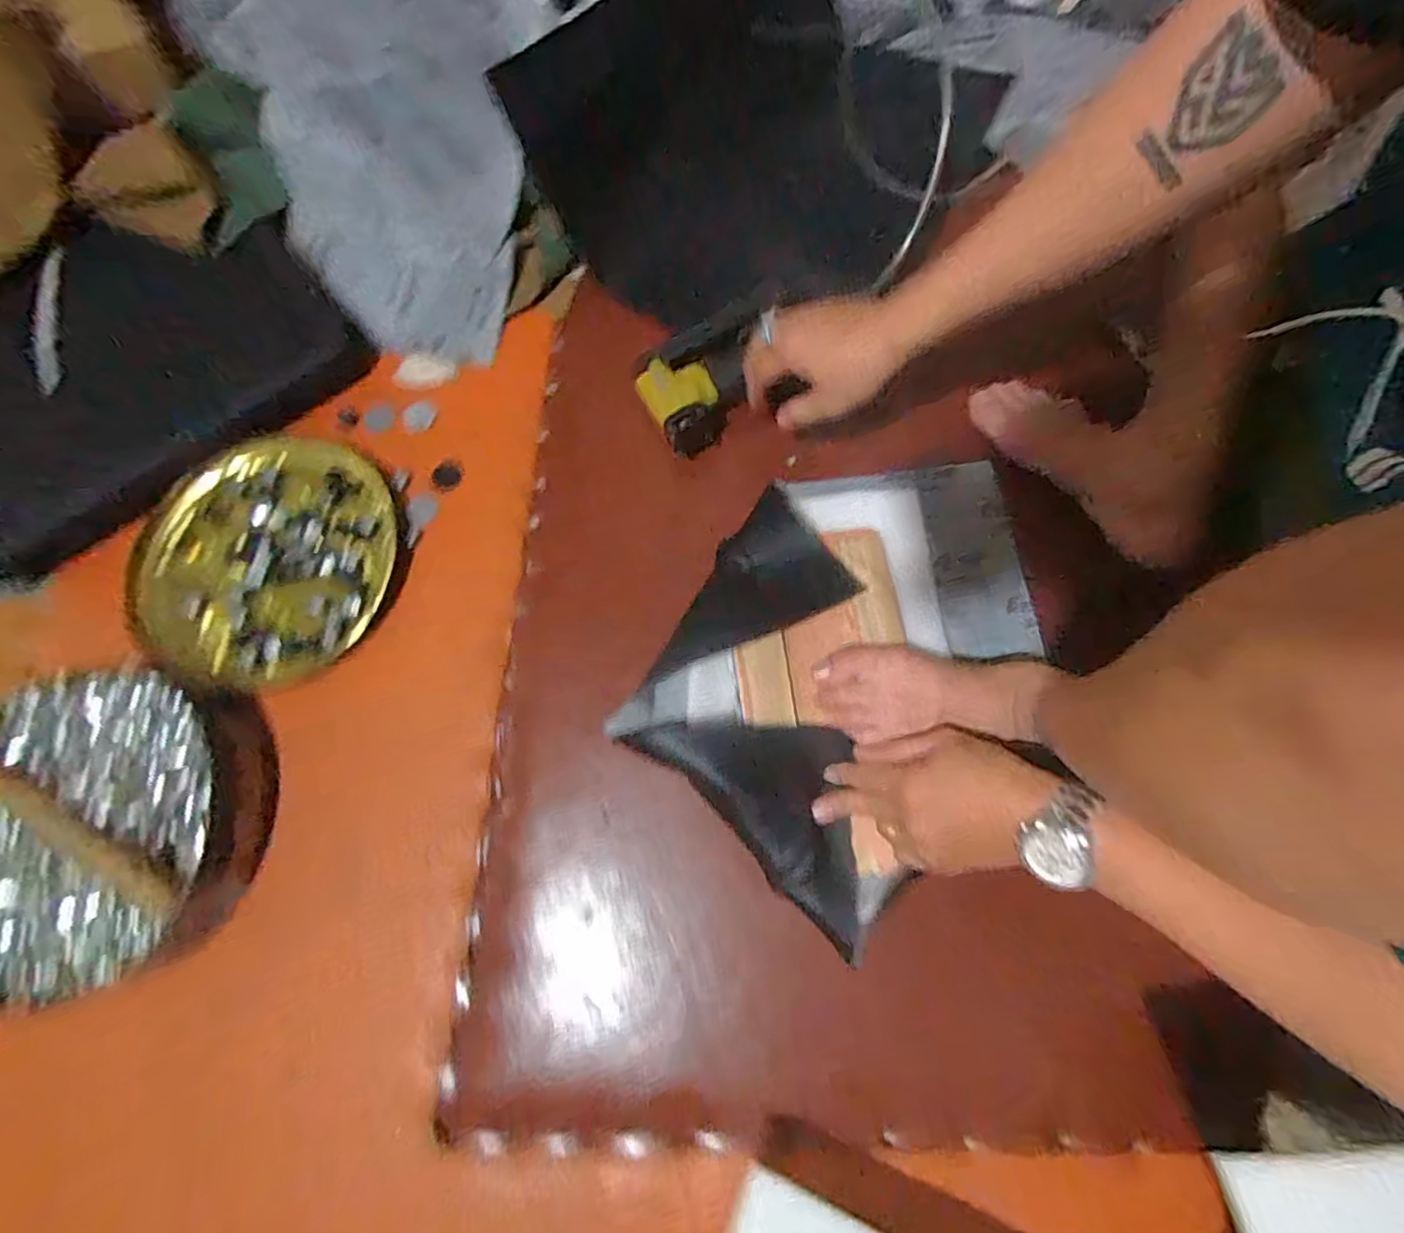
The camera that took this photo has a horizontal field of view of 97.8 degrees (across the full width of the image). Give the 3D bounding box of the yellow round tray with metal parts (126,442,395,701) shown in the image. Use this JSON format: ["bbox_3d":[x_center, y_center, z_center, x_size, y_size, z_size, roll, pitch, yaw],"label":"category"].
[{"bbox_3d":[-0.431,-0.060,0.611,0.249,0.026,0.264,-1,72,2],"label":"yellow round tray with metal parts"}]

